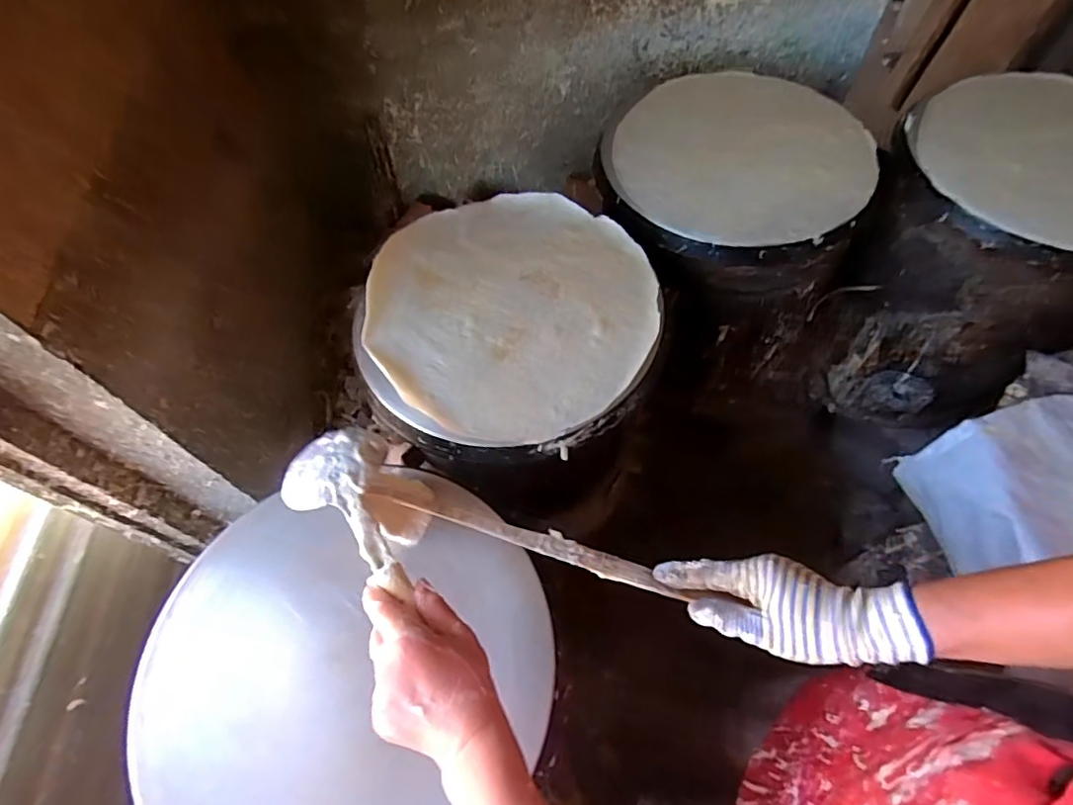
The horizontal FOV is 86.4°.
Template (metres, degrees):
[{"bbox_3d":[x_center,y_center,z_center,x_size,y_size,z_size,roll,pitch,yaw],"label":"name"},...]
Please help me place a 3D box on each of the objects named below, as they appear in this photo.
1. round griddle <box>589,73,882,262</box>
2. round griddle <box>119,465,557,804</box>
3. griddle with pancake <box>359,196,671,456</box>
[{"bbox_3d":[0.291,-0.353,0.830,0.373,0.042,0.359,-1,64,2],"label":"round griddle"},{"bbox_3d":[-0.175,0.247,0.517,0.377,0.031,0.348,-1,59,1],"label":"round griddle"},{"bbox_3d":[-0.038,-0.118,0.702,0.367,0.040,0.378,-1,59,1],"label":"griddle with pancake"}]

